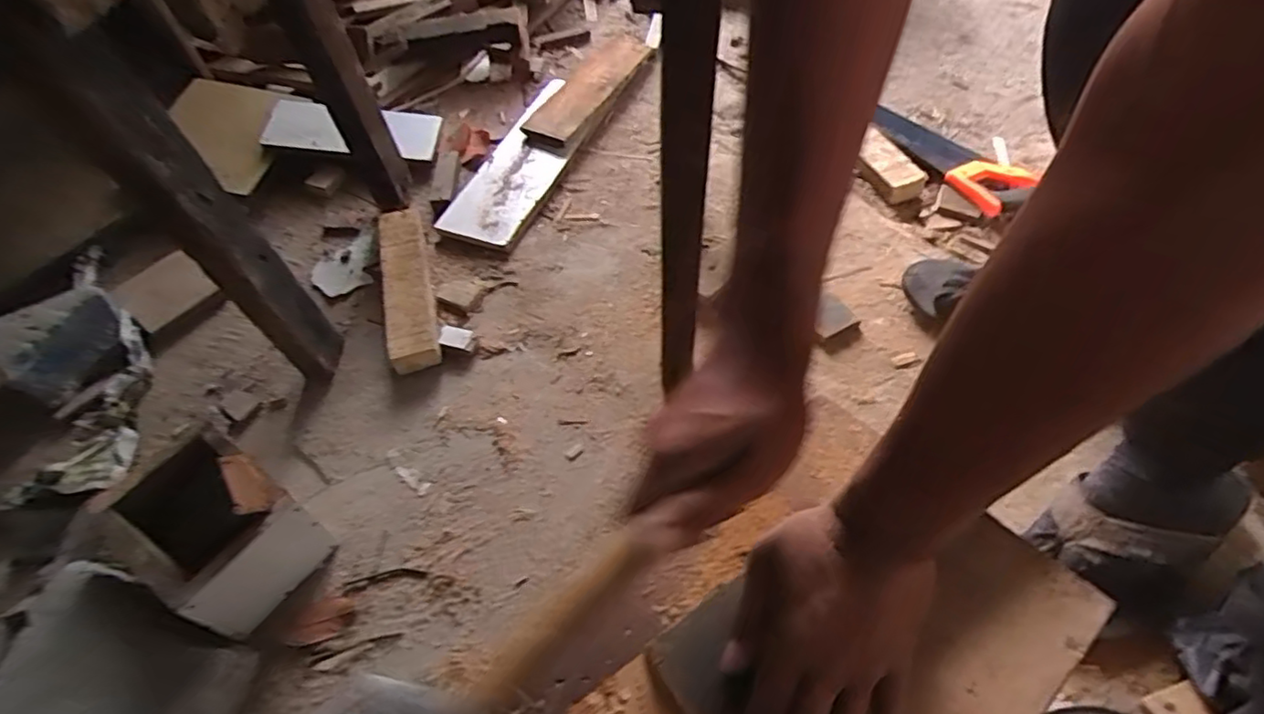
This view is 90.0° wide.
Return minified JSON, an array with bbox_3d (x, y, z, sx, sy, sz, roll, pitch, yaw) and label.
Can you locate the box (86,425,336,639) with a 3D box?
[{"bbox_3d":[-0.399,0.167,0.611,0.147,0.127,0.122,25,60,20],"label":"box"}]

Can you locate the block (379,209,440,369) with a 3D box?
[{"bbox_3d":[-0.302,-0.102,0.845,0.058,0.048,0.274,-16,55,-7],"label":"block"}]

